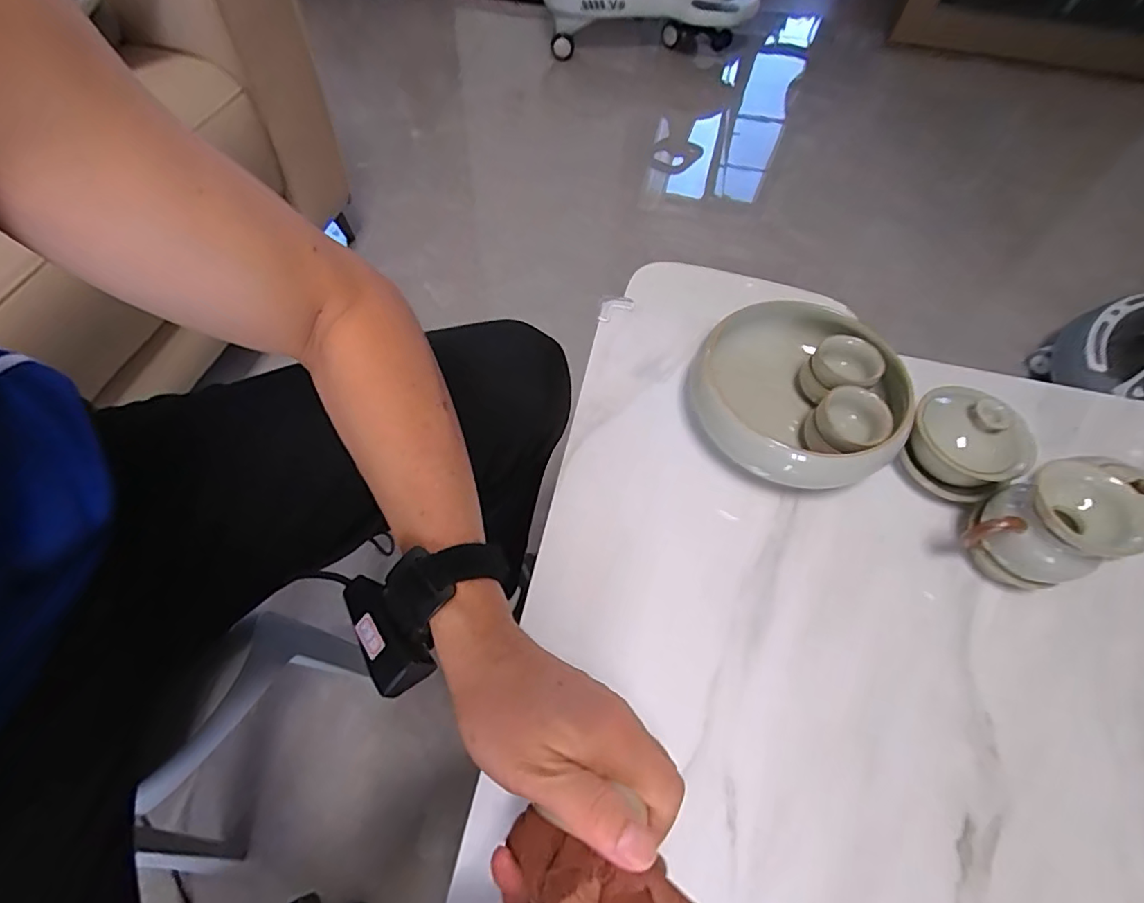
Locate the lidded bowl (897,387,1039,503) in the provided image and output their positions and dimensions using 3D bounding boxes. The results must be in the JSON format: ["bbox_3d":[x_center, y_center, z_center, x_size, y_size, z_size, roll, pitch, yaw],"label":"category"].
[{"bbox_3d":[0.351,-0.008,0.489,0.075,0.080,0.091,-39,68,-23],"label":"lidded bowl"}]

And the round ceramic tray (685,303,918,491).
[{"bbox_3d":[0.208,-0.054,0.515,0.186,0.074,0.172,1,58,-2],"label":"round ceramic tray"}]

